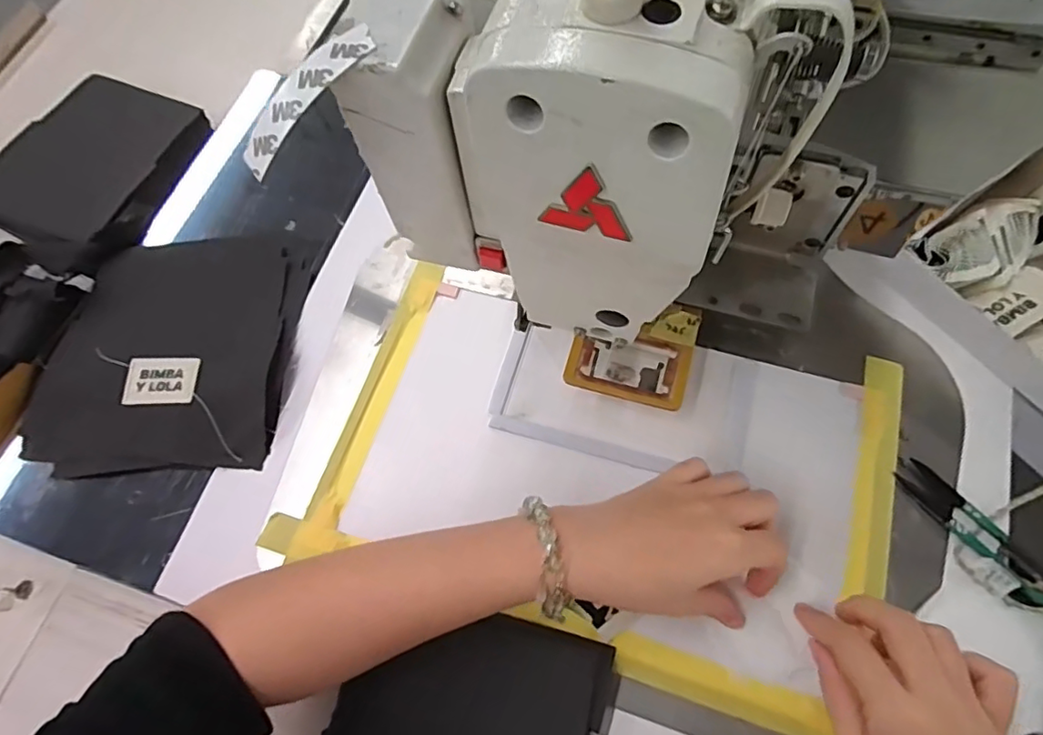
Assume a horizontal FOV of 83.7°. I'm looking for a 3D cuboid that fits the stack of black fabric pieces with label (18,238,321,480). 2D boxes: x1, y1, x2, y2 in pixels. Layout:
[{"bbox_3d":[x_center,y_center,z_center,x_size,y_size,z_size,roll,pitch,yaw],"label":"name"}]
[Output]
[{"bbox_3d":[-0.267,-0.020,0.446,0.185,0.030,0.196,1,66,4],"label":"stack of black fabric pieces with label"}]

